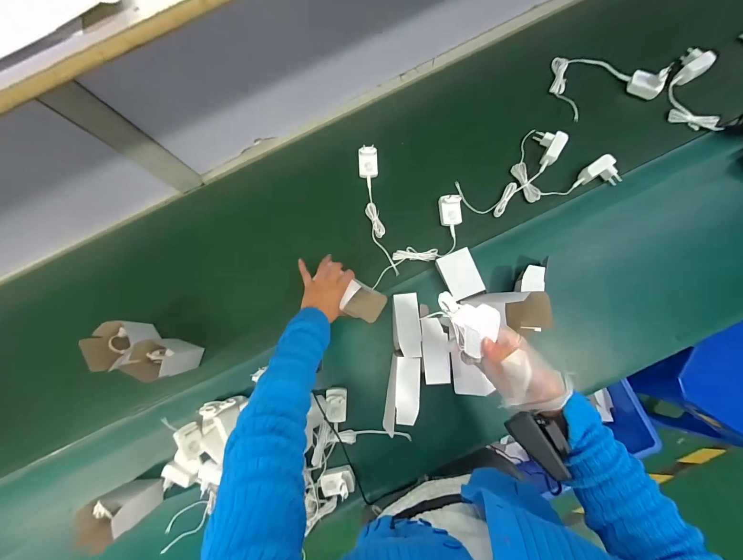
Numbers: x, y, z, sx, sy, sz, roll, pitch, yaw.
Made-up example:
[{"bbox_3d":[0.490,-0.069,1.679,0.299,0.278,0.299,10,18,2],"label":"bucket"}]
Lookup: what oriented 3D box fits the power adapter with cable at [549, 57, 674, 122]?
[{"bbox_3d":[0.484,-0.392,0.656,0.206,0.048,0.152,14,81,5],"label":"power adapter with cable"}]

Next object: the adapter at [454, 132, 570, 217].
[{"bbox_3d":[0.298,-0.218,0.647,0.227,0.033,0.104,-32,80,-3],"label":"adapter"}]

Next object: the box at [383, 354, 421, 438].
[{"bbox_3d":[0.057,0.212,0.589,0.056,0.064,0.141,7,81,4],"label":"box"}]

